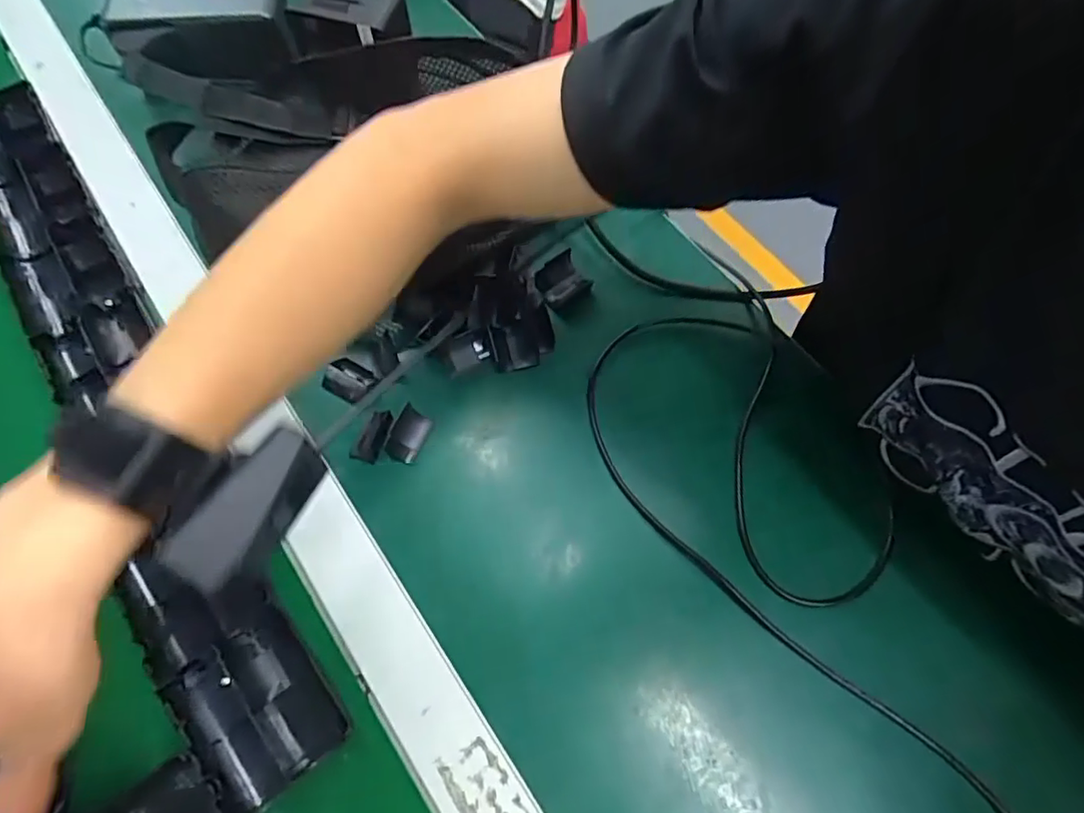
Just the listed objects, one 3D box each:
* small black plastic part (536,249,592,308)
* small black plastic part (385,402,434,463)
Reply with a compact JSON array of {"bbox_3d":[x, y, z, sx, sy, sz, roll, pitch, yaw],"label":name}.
[{"bbox_3d":[0.013,-0.089,0.404,0.034,0.012,0.033,-26,70,-12],"label":"small black plastic part"},{"bbox_3d":[-0.083,0.017,0.360,0.019,0.011,0.031,23,68,8],"label":"small black plastic part"}]

